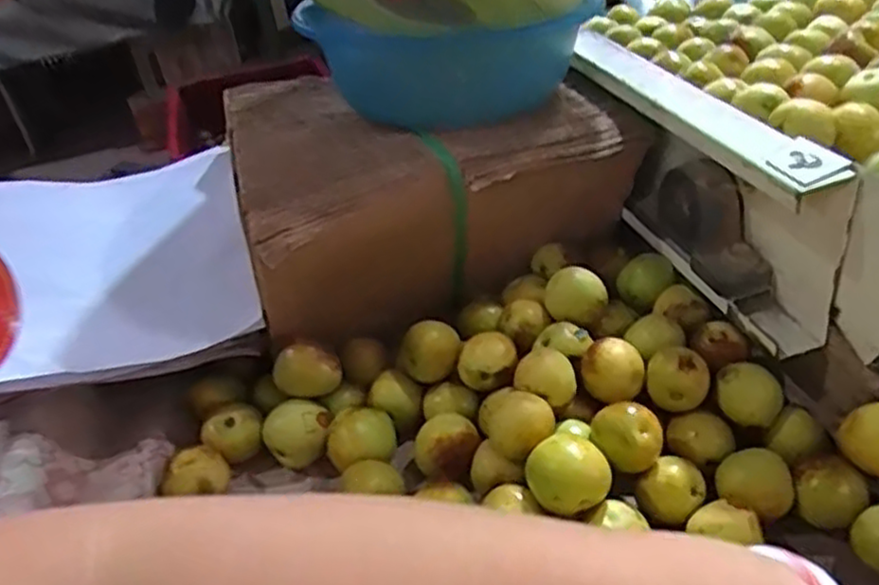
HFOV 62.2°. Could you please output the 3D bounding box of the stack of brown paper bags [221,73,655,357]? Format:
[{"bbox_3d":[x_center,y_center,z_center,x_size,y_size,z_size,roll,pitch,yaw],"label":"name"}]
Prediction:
[{"bbox_3d":[-0.027,-0.088,0.592,0.295,0.132,0.239,-21,37,-19],"label":"stack of brown paper bags"}]

